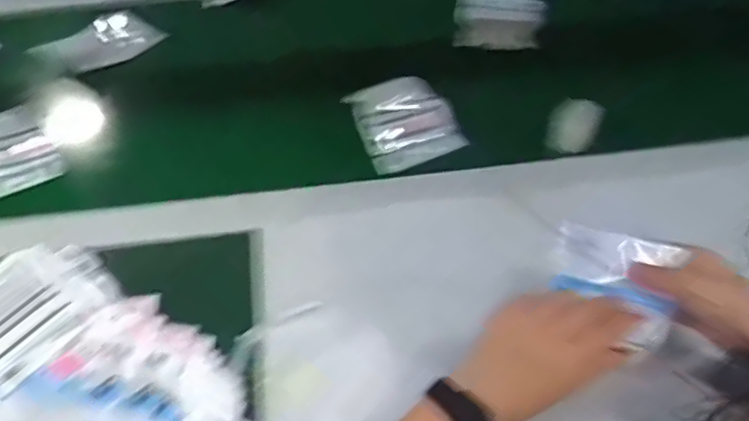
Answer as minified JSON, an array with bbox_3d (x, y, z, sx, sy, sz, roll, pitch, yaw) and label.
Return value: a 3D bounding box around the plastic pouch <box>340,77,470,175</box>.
[{"bbox_3d":[0.036,-0.111,0.781,0.114,0.046,0.112,-19,54,-9],"label":"plastic pouch"}]

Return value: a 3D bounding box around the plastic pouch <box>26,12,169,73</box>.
[{"bbox_3d":[-0.392,-0.237,0.925,0.168,0.067,0.008,-23,38,4],"label":"plastic pouch"}]

